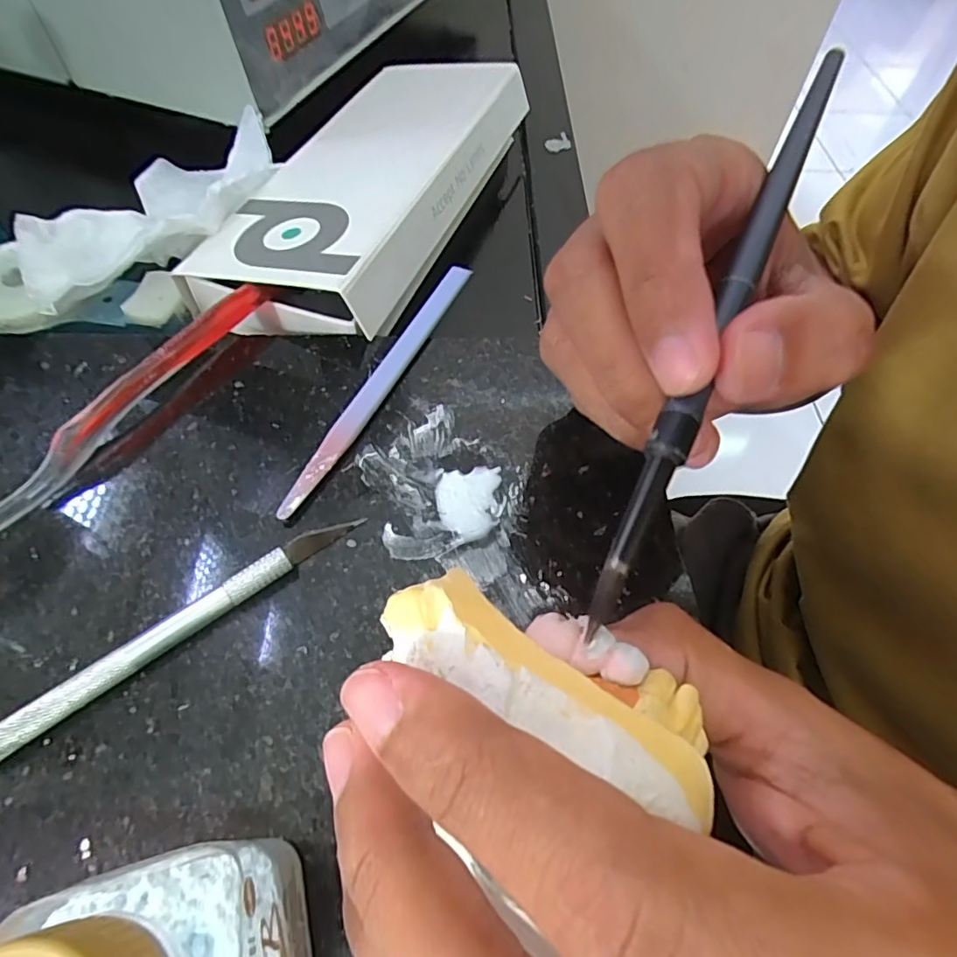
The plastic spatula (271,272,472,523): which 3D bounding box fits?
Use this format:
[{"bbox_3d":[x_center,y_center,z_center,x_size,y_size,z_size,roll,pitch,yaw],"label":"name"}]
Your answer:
[{"bbox_3d":[-0.036,-0.039,0.212,0.009,0.006,0.133,23,60,11],"label":"plastic spatula"}]

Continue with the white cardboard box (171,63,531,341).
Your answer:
[{"bbox_3d":[-0.052,-0.157,0.276,0.099,0.023,0.210,17,59,8],"label":"white cardboard box"}]

